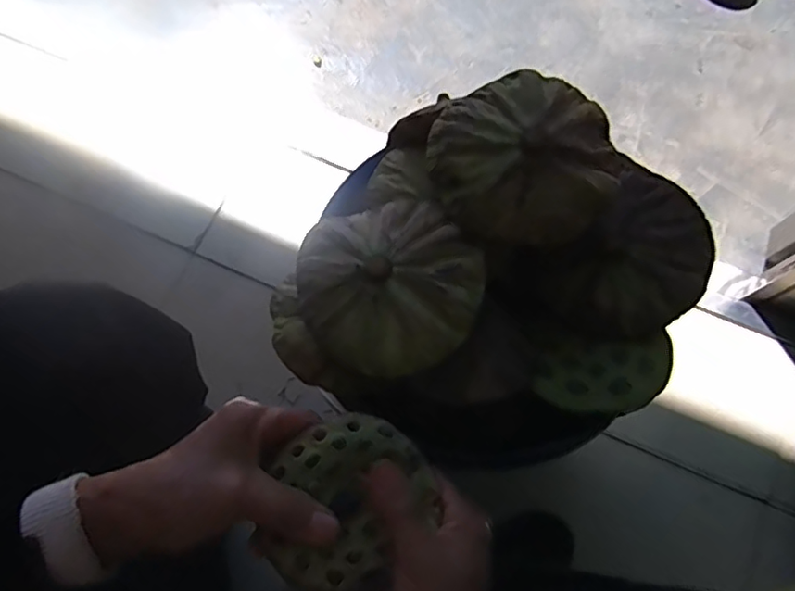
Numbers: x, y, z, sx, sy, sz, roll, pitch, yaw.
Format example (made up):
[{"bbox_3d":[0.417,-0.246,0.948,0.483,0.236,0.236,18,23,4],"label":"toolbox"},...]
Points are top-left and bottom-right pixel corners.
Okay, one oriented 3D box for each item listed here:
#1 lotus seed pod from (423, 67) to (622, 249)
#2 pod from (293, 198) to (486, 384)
[{"bbox_3d":[0.085,-0.092,0.381,0.118,0.031,0.116,0,72,0],"label":"lotus seed pod"},{"bbox_3d":[-0.007,-0.009,0.383,0.113,0.032,0.122,0,72,0],"label":"pod"}]

